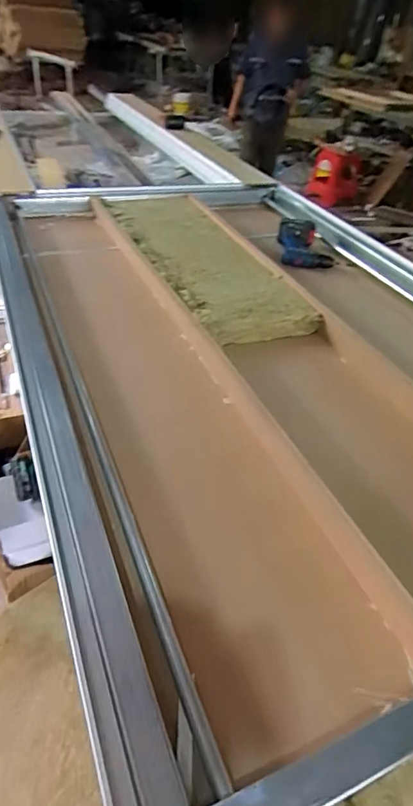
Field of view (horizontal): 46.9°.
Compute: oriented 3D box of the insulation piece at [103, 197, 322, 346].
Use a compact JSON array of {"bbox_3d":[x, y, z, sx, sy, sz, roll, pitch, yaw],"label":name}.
[{"bbox_3d":[-0.036,-0.452,1.362,0.297,0.050,0.900,-12,42,-19],"label":"insulation piece"}]

